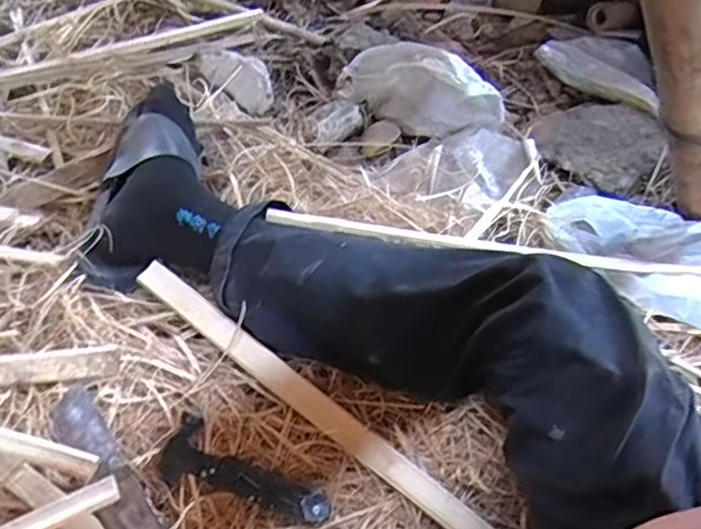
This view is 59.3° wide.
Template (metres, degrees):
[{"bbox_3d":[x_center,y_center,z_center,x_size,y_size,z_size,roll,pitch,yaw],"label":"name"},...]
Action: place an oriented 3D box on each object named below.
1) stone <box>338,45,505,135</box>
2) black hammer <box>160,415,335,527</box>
[{"bbox_3d":[0.097,-0.252,0.884,0.248,0.094,0.092,23,52,14],"label":"stone"},{"bbox_3d":[-0.097,0.199,0.558,0.156,0.033,0.057,25,52,13],"label":"black hammer"}]

